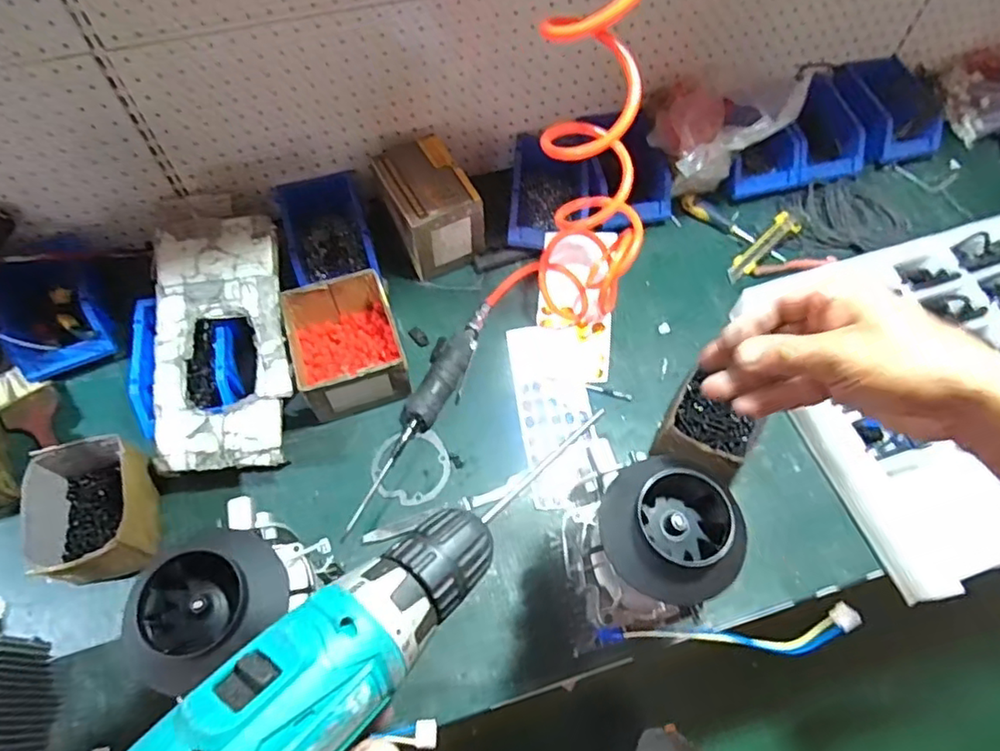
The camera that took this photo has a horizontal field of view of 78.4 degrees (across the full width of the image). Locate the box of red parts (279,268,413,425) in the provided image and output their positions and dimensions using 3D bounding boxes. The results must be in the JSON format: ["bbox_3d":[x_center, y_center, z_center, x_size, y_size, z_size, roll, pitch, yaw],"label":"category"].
[{"bbox_3d":[-0.205,-0.039,0.820,0.139,0.096,0.166,-16,63,-9],"label":"box of red parts"}]

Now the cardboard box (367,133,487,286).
[{"bbox_3d":[-0.106,-0.245,0.902,0.106,0.132,0.152,-27,66,-14],"label":"cardboard box"}]

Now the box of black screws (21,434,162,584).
[{"bbox_3d":[-0.472,0.158,0.721,0.119,0.092,0.150,-15,63,-9],"label":"box of black screws"}]

